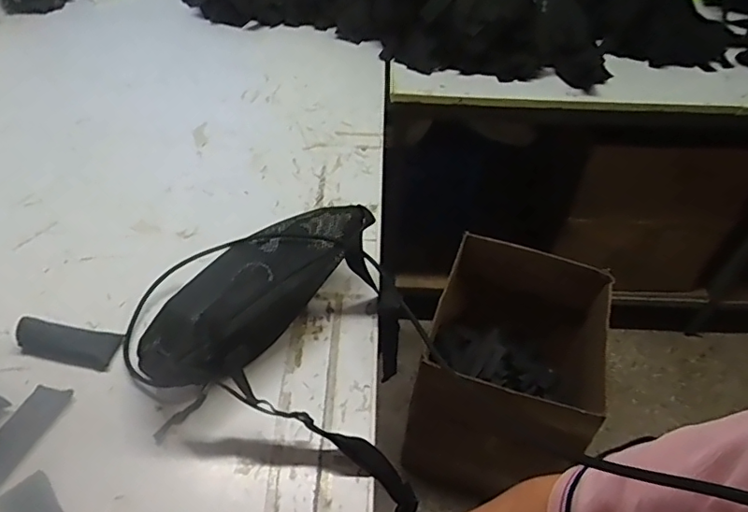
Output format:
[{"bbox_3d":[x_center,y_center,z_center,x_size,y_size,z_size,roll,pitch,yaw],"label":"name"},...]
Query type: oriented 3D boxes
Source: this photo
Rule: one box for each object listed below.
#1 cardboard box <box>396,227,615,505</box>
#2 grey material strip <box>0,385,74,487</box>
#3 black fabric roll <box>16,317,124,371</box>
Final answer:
[{"bbox_3d":[0.277,0.246,1.162,0.316,0.422,0.391,15,47,12],"label":"cardboard box"},{"bbox_3d":[-0.344,0.173,0.510,0.041,0.007,0.107,15,47,11],"label":"grey material strip"},{"bbox_3d":[-0.335,0.094,0.577,0.104,0.026,0.041,7,46,4],"label":"black fabric roll"}]

